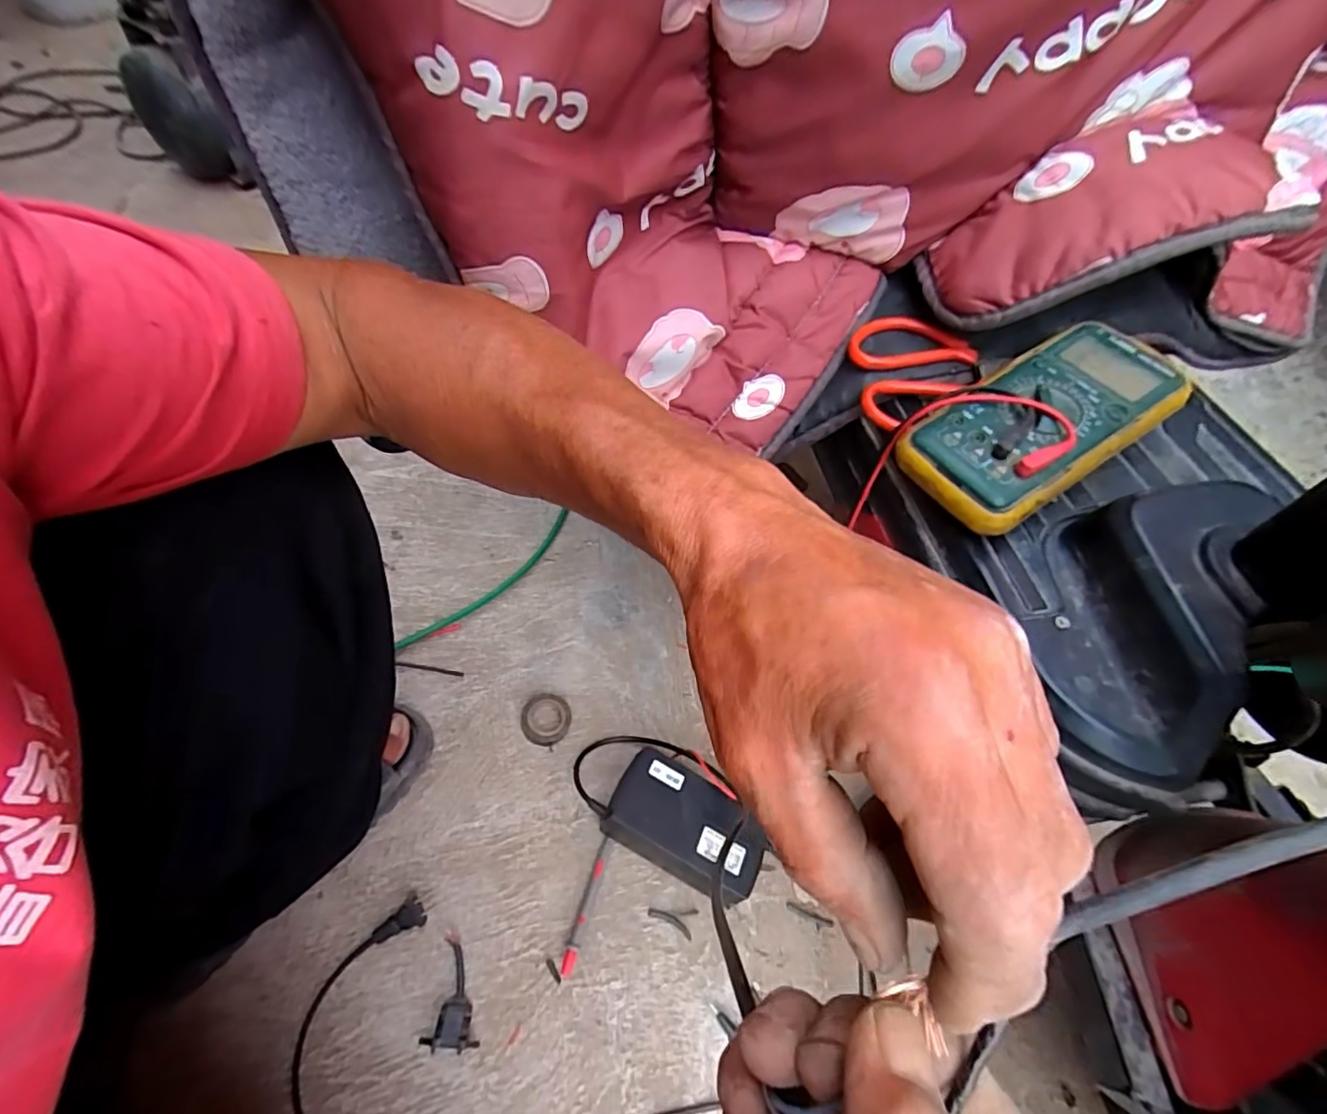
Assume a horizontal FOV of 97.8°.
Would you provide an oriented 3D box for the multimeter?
[{"bbox_3d":[0.251,-0.092,0.386,0.188,0.030,0.090,-29,63,-14],"label":"multimeter"}]

